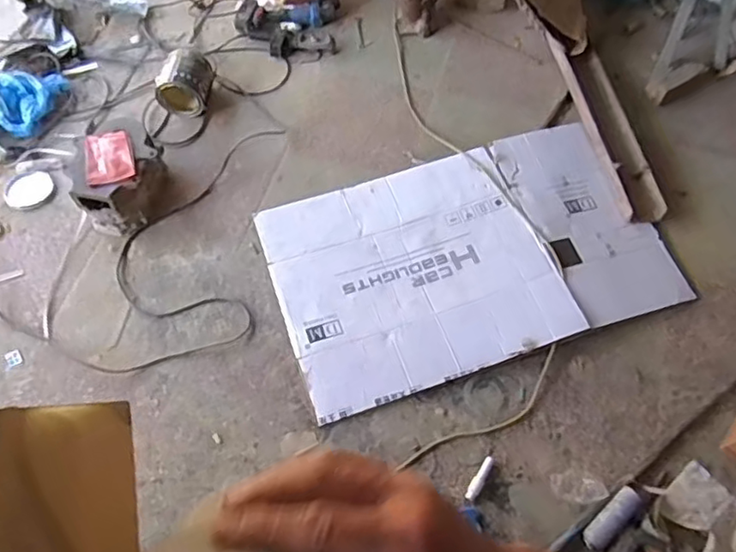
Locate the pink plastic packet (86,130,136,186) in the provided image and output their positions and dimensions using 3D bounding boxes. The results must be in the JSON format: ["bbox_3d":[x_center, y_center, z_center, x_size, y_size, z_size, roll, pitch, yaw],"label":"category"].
[{"bbox_3d":[-0.713,-0.331,1.702,0.122,0.015,0.185,-14,59,-11],"label":"pink plastic packet"}]

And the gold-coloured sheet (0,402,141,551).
[{"bbox_3d":[-0.138,0.120,0.288,0.008,0.073,0.118,-16,74,31],"label":"gold-coloured sheet"}]

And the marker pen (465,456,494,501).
[{"bbox_3d":[0.266,0.477,1.461,0.024,0.024,0.115,33,67,15],"label":"marker pen"}]

